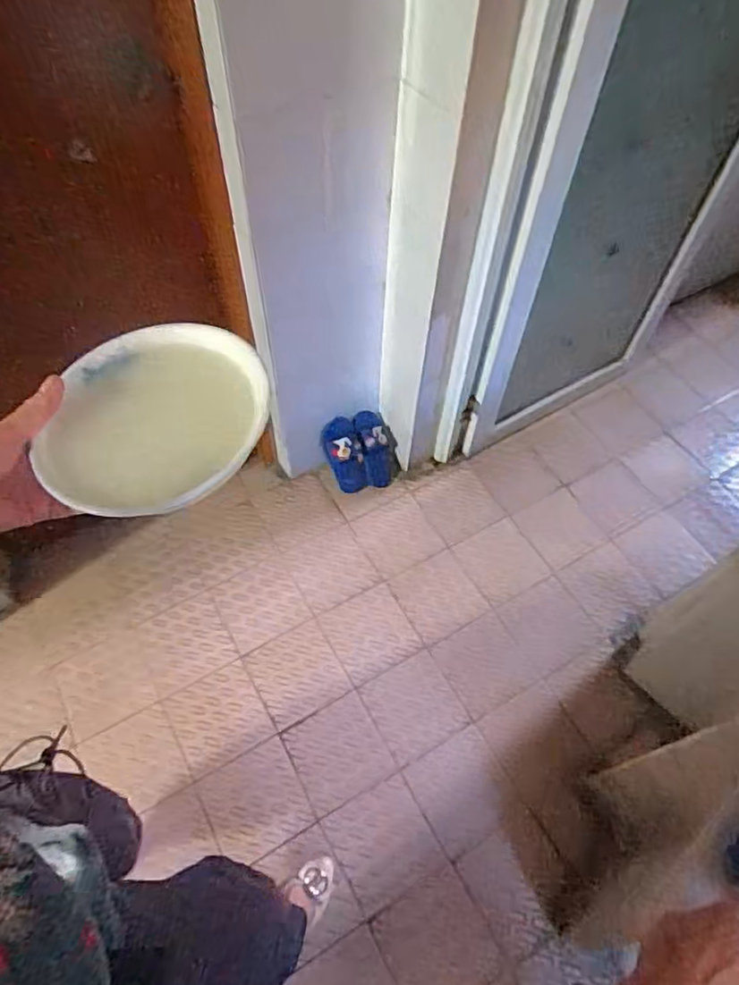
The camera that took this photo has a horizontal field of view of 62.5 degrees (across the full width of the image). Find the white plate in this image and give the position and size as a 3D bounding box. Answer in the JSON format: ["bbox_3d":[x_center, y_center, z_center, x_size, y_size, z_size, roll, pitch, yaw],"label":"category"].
[{"bbox_3d":[-0.154,-0.059,0.449,0.147,0.015,0.160,2,62,-1],"label":"white plate"}]

